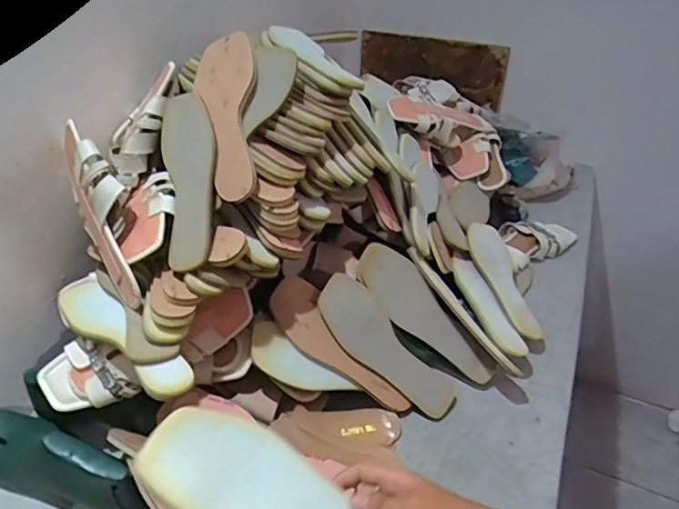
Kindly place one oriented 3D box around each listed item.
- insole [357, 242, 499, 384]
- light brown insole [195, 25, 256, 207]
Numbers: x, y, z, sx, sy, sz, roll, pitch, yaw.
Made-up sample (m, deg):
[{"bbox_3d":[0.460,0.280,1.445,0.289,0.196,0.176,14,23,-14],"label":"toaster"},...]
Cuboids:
[{"bbox_3d":[0.124,0.092,0.761,0.076,0.019,0.253,-38,85,-5],"label":"insole"},{"bbox_3d":[-0.142,-0.179,0.655,0.083,0.016,0.235,-14,72,17],"label":"light brown insole"}]

